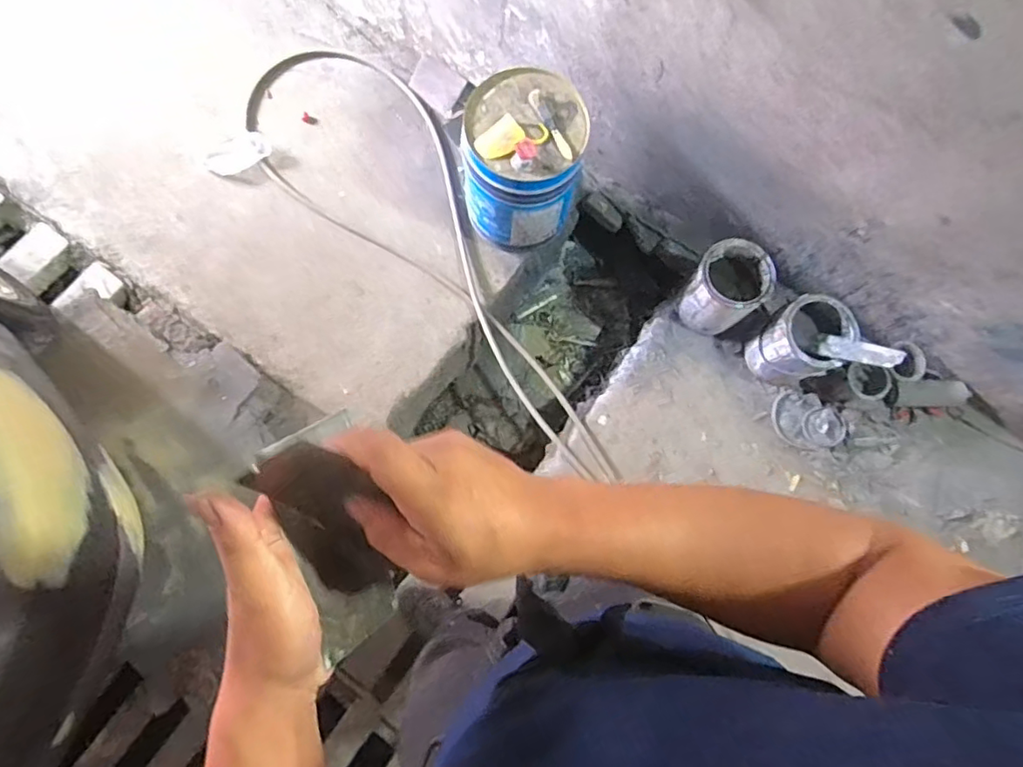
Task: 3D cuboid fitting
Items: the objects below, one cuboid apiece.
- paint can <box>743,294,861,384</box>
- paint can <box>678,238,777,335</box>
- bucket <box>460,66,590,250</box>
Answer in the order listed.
[{"bbox_3d":[0.678,-0.098,1.322,0.199,0.187,0.169,-33,81,-6],"label":"paint can"},{"bbox_3d":[0.503,-0.228,1.342,0.174,0.195,0.164,0,79,0],"label":"paint can"},{"bbox_3d":[0.026,-0.492,1.313,0.250,0.359,0.264,1,78,-2],"label":"bucket"}]

